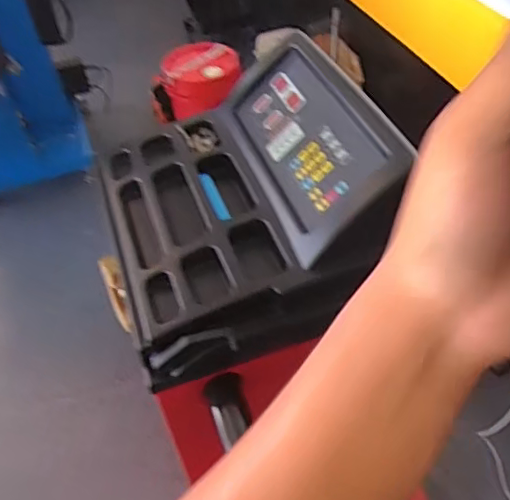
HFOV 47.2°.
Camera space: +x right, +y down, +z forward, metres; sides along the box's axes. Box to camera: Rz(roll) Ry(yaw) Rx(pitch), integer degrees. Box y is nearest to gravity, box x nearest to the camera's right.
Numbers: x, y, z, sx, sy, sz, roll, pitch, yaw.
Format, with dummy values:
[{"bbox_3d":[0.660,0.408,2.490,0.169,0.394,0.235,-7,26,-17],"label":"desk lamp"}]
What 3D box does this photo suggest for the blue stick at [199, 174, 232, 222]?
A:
[{"bbox_3d":[-0.073,-0.097,1.071,0.023,0.011,0.135,-18,47,-11],"label":"blue stick"}]

